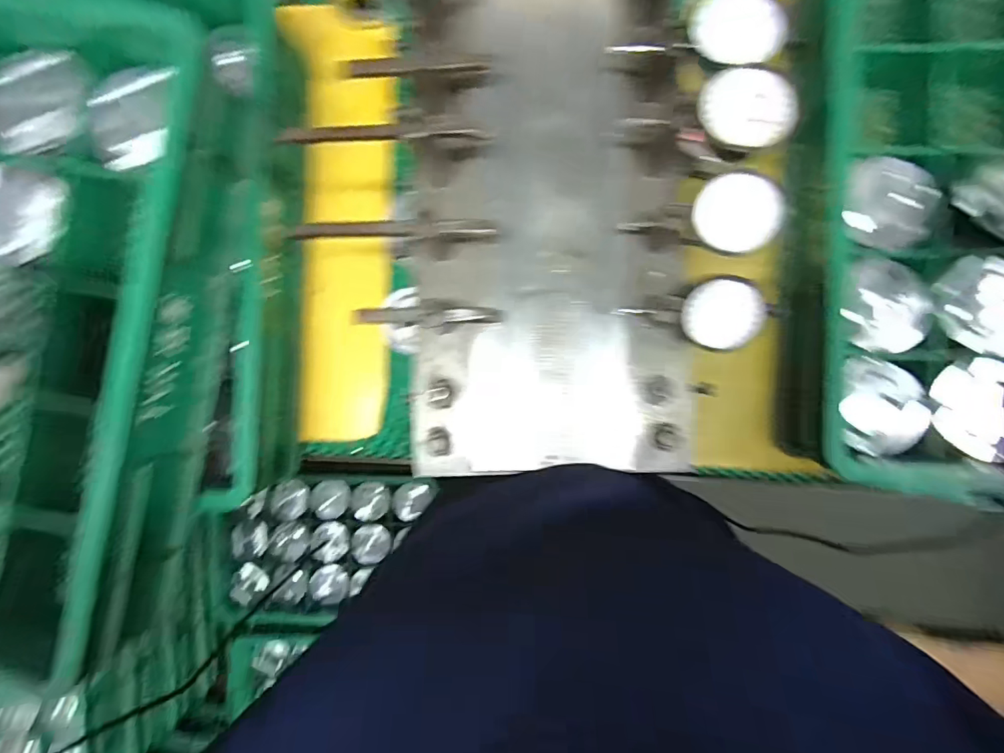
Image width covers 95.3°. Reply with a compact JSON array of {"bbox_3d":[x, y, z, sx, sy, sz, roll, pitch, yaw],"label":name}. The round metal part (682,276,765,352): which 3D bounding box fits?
[{"bbox_3d":[0.160,-0.045,0.330,0.057,0.015,0.050,4,90,3],"label":"round metal part"}]

